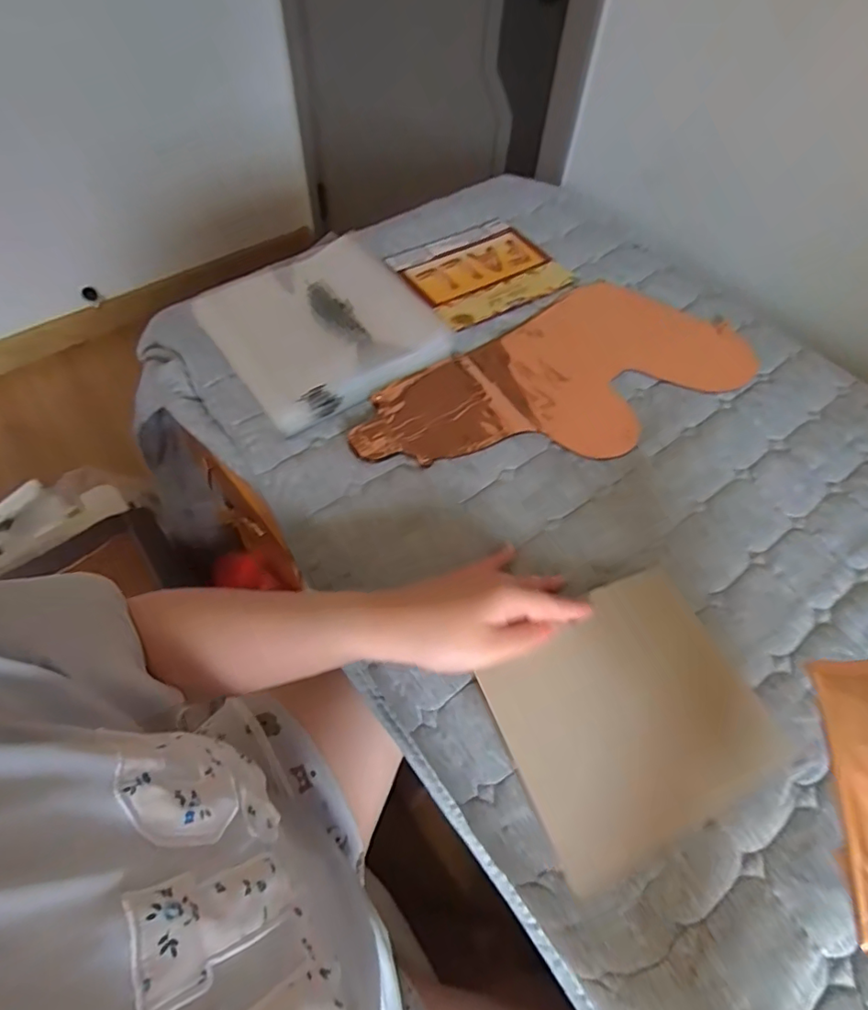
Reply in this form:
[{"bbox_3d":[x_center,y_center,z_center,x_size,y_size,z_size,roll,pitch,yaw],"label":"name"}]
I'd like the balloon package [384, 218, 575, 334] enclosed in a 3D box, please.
[{"bbox_3d":[0.060,-0.295,0.666,0.189,0.006,0.155,-29,64,-18],"label":"balloon package"}]

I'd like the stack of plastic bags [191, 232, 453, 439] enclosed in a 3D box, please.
[{"bbox_3d":[-0.117,-0.199,0.582,0.224,0.036,0.220,-32,64,-19],"label":"stack of plastic bags"}]

